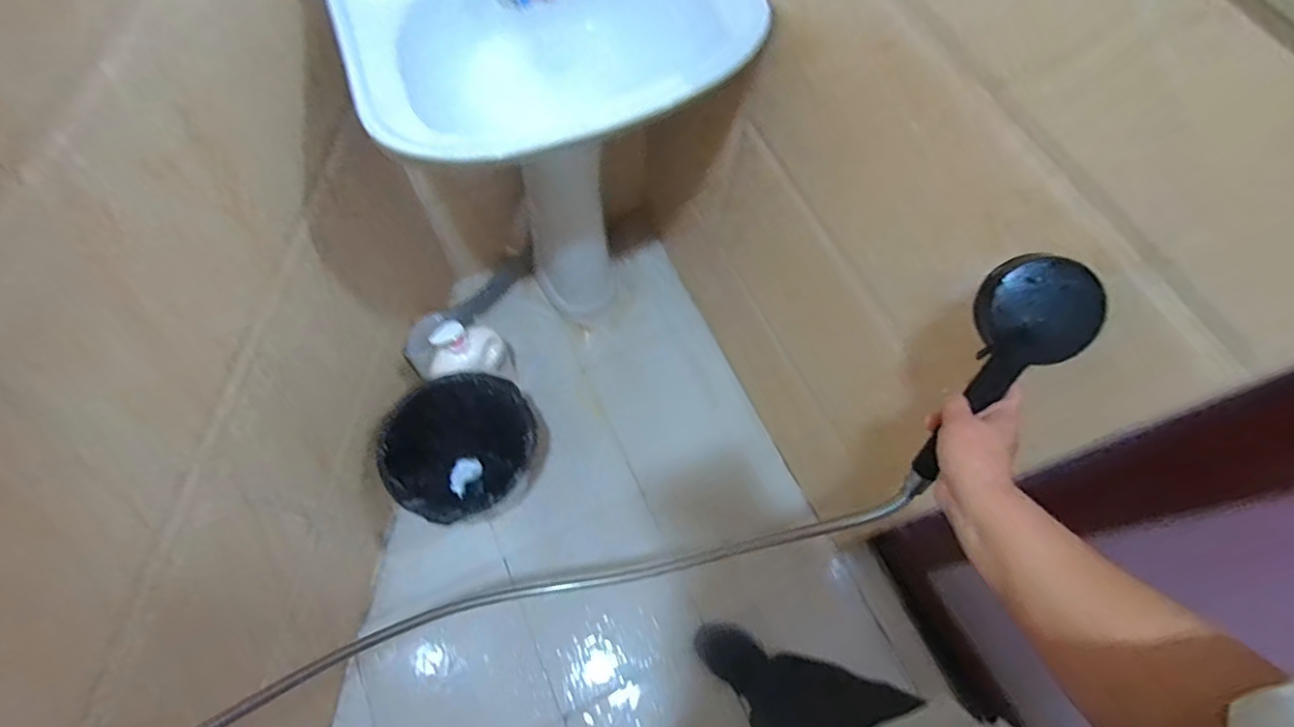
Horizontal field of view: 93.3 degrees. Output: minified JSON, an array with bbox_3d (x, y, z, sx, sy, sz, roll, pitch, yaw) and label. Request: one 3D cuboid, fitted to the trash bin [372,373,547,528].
[{"bbox_3d":[-0.318,0.175,1.156,0.277,0.270,0.241,-32,72,-15],"label":"trash bin"}]

